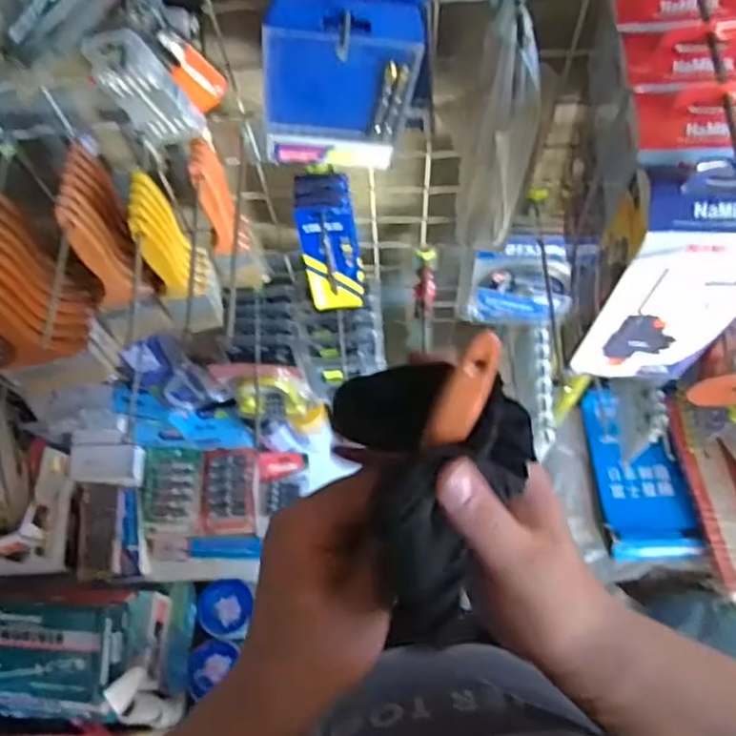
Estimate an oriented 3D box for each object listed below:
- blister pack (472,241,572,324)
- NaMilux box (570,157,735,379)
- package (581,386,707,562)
[{"bbox_3d":[0.165,-0.089,0.702,0.108,0.153,0.028,0,67,3],"label":"blister pack"},{"bbox_3d":[0.198,-0.054,0.432,0.090,0.200,0.046,5,67,5],"label":"NaMilux box"},{"bbox_3d":[0.433,0.168,1.066,0.131,0.042,0.277,-14,85,15],"label":"package"}]

